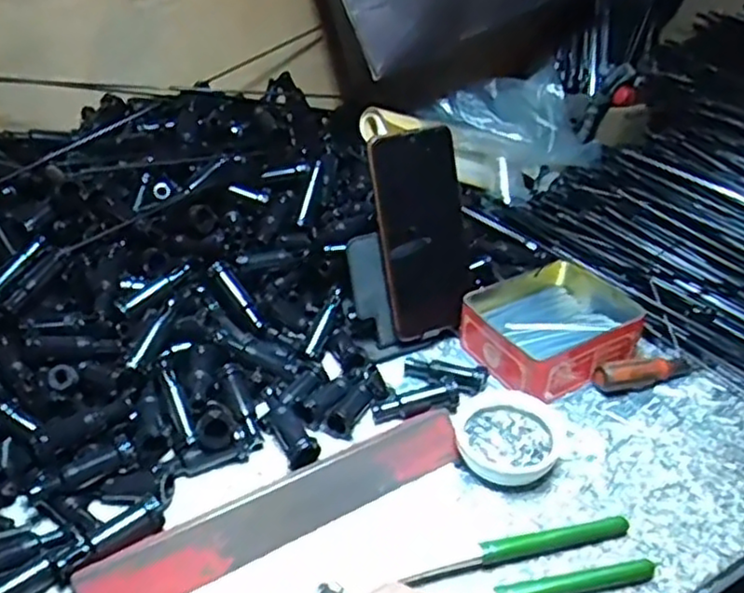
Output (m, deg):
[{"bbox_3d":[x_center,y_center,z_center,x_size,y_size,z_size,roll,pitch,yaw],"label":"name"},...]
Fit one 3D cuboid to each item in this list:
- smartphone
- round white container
[{"bbox_3d":[0.045,-0.052,0.578,0.081,0.166,0.015,-17,19,-26],"label":"smartphone"},{"bbox_3d":[0.094,0.102,0.499,0.073,0.018,0.070,-1,36,1],"label":"round white container"}]

